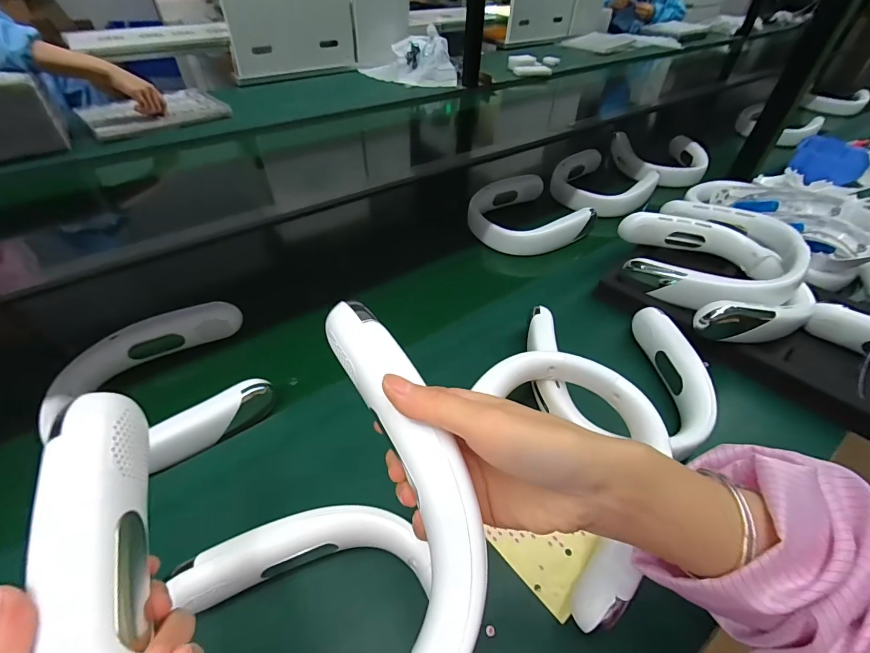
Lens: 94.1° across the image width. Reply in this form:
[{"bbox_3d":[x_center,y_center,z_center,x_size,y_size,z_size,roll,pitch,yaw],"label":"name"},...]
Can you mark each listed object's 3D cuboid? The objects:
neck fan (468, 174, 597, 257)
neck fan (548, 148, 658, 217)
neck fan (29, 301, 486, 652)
[{"bbox_3d":[0.161,-0.199,0.732,0.182,0.047,0.180,2,48,-2],"label":"neck fan"},{"bbox_3d":[0.332,-0.296,0.835,0.179,0.047,0.176,2,48,-2],"label":"neck fan"},{"bbox_3d":[-0.075,0.093,0.187,0.175,0.064,0.186,-19,52,-19],"label":"neck fan"}]

